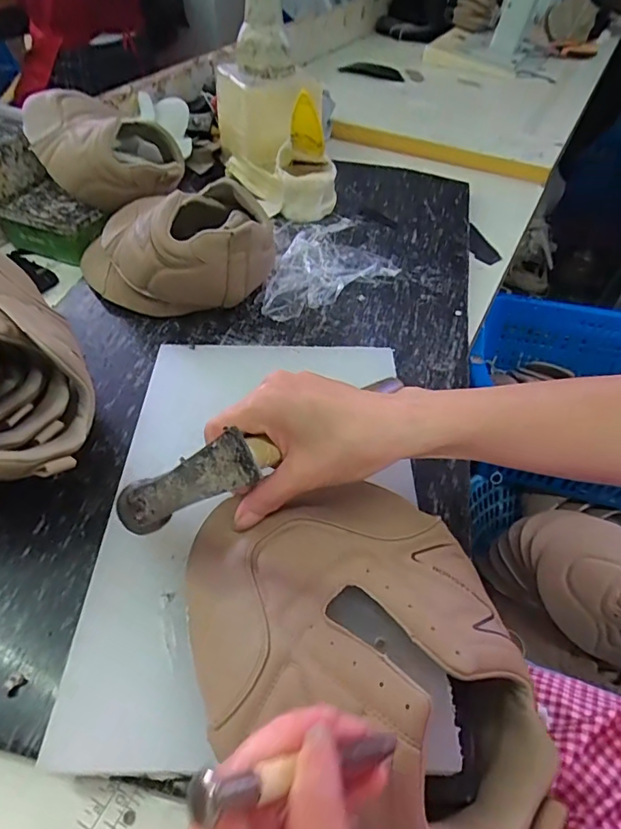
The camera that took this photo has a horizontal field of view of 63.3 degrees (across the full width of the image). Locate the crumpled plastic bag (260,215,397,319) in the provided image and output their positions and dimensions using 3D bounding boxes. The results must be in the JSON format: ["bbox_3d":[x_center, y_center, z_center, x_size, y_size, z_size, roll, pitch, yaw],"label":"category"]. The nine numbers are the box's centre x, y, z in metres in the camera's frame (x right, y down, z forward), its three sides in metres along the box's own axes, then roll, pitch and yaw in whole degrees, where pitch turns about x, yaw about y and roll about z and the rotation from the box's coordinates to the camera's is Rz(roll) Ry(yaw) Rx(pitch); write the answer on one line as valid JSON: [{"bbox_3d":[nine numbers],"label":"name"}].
[{"bbox_3d":[0.023,-0.166,0.550,0.132,0.013,0.190,2,48,0],"label":"crumpled plastic bag"}]

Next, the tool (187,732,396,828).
[{"bbox_3d":[0.000,0.115,0.165,0.083,0.009,0.011,17,36,-39],"label":"tool"}]

